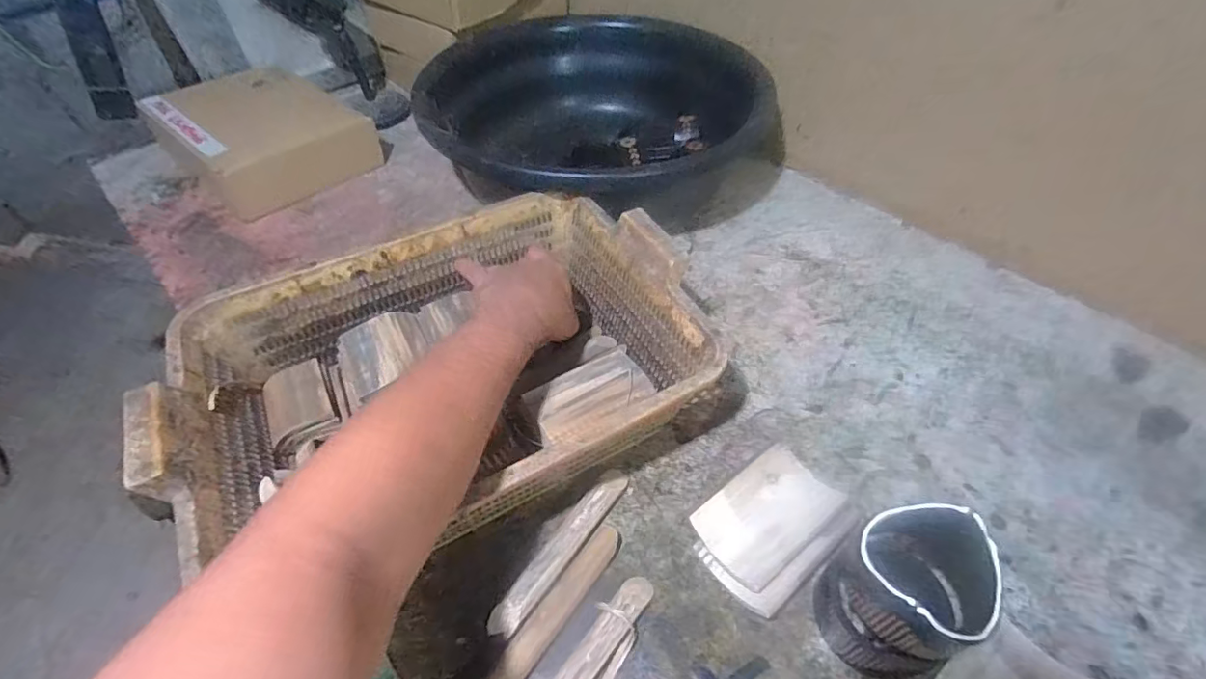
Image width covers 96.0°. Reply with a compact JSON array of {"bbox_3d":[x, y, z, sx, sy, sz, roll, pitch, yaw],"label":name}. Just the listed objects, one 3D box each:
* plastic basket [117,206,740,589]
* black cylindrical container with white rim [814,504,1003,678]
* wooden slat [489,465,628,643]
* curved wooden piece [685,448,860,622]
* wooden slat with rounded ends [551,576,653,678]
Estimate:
[{"bbox_3d":[-0.131,0.025,0.482,0.409,0.127,0.288,-22,53,-18],"label":"plastic basket"},{"bbox_3d":[0.198,0.169,0.361,0.072,0.123,0.075,0,49,0],"label":"black cylindrical container with white rim"},{"bbox_3d":[-0.030,0.163,0.428,0.024,0.015,0.153,30,56,23],"label":"wooden slat"},{"bbox_3d":[0.136,0.149,0.436,0.125,0.026,0.088,-32,57,-25],"label":"curved wooden piece"},{"bbox_3d":[-0.013,0.230,0.369,0.031,0.017,0.152,32,56,24],"label":"wooden slat with rounded ends"}]

